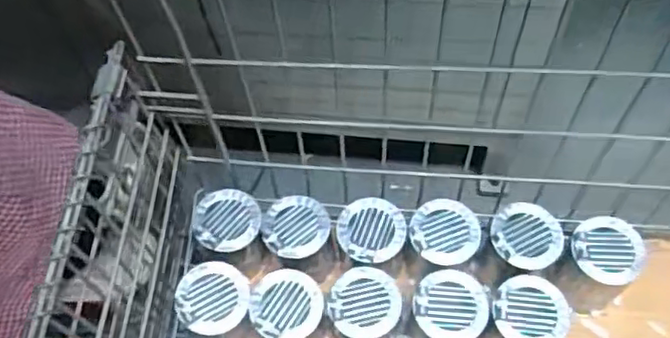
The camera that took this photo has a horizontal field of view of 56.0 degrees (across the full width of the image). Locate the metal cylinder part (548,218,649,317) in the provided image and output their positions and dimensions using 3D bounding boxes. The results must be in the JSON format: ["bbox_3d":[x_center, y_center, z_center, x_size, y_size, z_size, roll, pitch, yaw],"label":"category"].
[{"bbox_3d":[0.332,0.123,0.800,0.089,0.116,0.081,-2,59,3],"label":"metal cylinder part"}]

